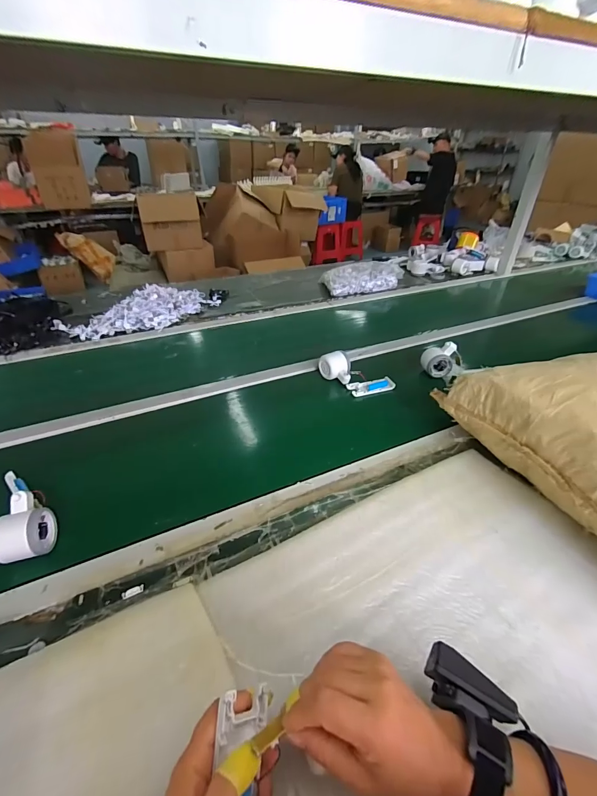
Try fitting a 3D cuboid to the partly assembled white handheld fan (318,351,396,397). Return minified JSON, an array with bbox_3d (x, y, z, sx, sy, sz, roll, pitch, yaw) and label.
[{"bbox_3d":[0.125,-0.046,0.798,0.172,0.058,0.077,26,41,10],"label":"partly assembled white handheld fan"}]

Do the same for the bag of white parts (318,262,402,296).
[{"bbox_3d":[0.246,-0.449,1.321,0.295,0.073,0.147,-6,36,-9],"label":"bag of white parts"}]

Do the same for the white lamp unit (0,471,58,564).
[{"bbox_3d":[-0.375,0.147,0.487,0.057,0.064,0.157,-16,39,-23],"label":"white lamp unit"}]

